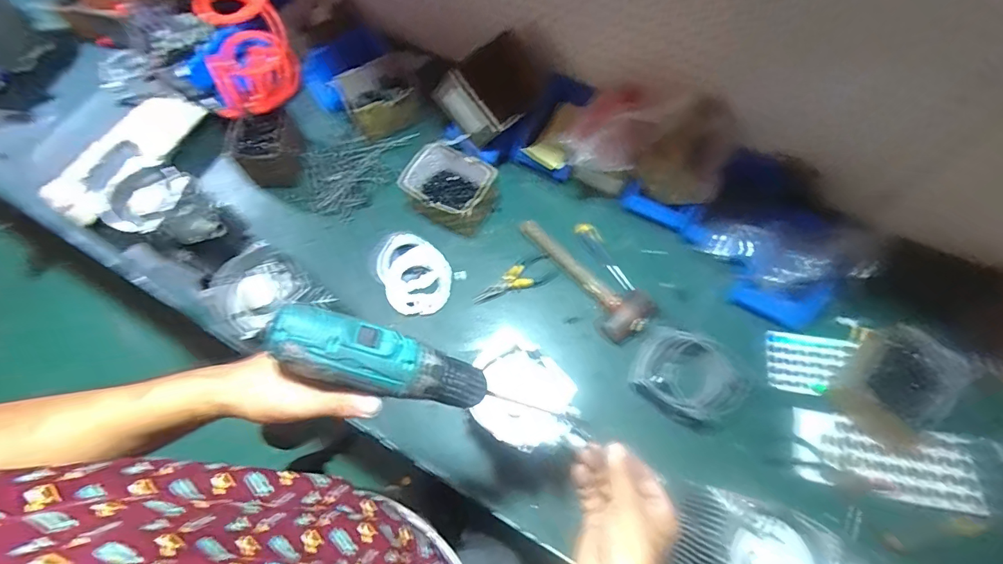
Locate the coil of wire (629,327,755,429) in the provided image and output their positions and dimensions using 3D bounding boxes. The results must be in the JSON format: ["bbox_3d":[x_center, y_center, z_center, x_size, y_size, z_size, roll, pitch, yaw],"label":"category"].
[{"bbox_3d":[0.301,0.152,0.694,0.165,0.058,0.123,35,75,14],"label":"coil of wire"}]

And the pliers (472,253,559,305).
[{"bbox_3d":[0.020,-0.007,0.802,0.157,0.014,0.057,-20,70,-4],"label":"pliers"}]

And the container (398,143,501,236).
[{"bbox_3d":[-0.091,-0.175,0.828,0.151,0.099,0.137,35,75,14],"label":"container"}]

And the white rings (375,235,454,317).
[{"bbox_3d":[-0.158,-0.016,0.804,0.121,0.010,0.158,-20,80,-15],"label":"white rings"}]

